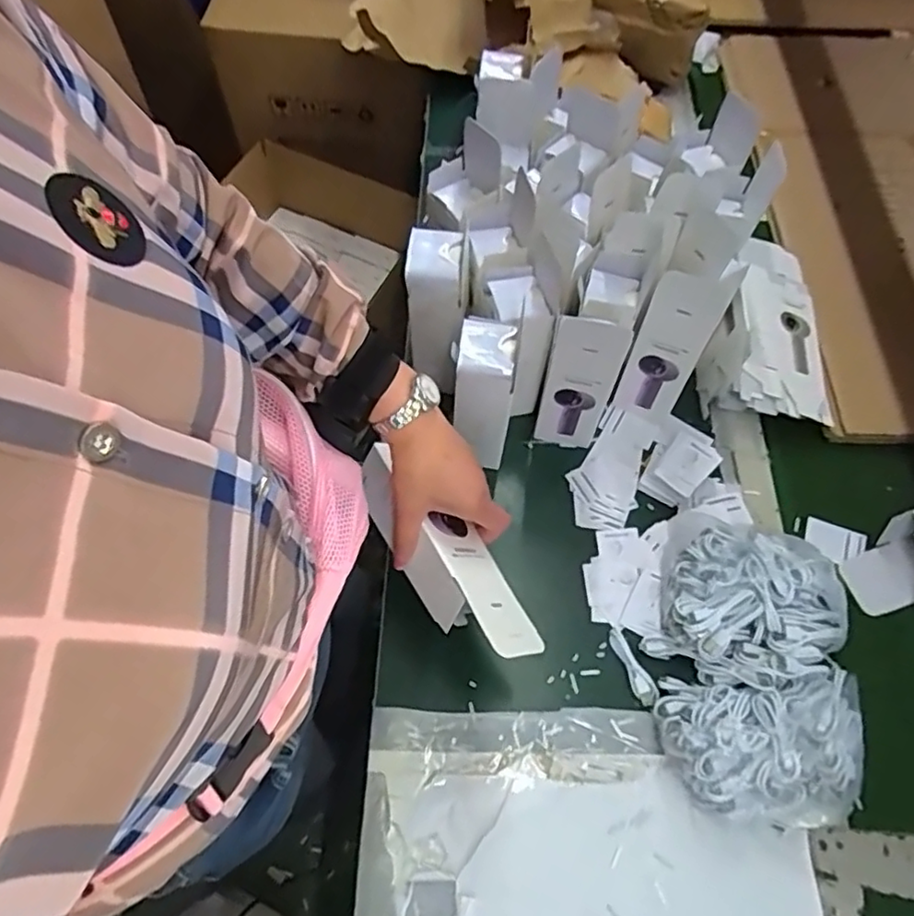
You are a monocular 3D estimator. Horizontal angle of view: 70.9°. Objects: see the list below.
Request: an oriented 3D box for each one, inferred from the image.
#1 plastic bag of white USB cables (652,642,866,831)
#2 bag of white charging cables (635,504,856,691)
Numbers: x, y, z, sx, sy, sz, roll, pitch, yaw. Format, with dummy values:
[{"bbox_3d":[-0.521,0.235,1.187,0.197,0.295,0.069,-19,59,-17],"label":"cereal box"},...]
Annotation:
[{"bbox_3d":[0.287,0.254,0.601,0.190,0.058,0.150,8,63,3],"label":"plastic bag of white USB cables"},{"bbox_3d":[0.292,0.148,0.650,0.186,0.068,0.163,24,65,11],"label":"bag of white charging cables"}]

